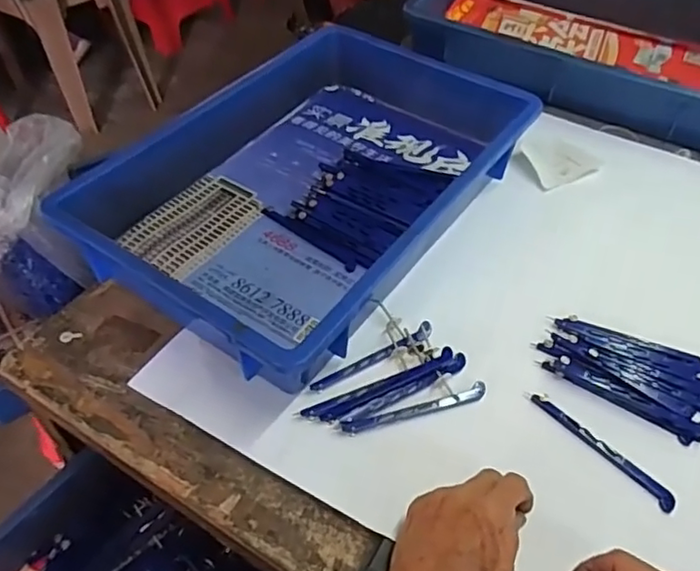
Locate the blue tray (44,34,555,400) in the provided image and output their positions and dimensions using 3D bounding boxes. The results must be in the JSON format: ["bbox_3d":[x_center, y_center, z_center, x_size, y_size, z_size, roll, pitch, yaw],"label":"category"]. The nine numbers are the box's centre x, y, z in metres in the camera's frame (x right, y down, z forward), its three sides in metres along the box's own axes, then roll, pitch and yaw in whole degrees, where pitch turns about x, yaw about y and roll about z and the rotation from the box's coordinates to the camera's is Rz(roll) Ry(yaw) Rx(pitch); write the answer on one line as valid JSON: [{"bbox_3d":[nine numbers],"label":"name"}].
[{"bbox_3d":[-0.027,-0.114,0.619,0.289,0.081,0.448,28,55,23],"label":"blue tray"}]

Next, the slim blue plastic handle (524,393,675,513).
[{"bbox_3d":[0.189,0.122,0.464,0.016,0.006,0.124,-34,57,-26],"label":"slim blue plastic handle"}]

